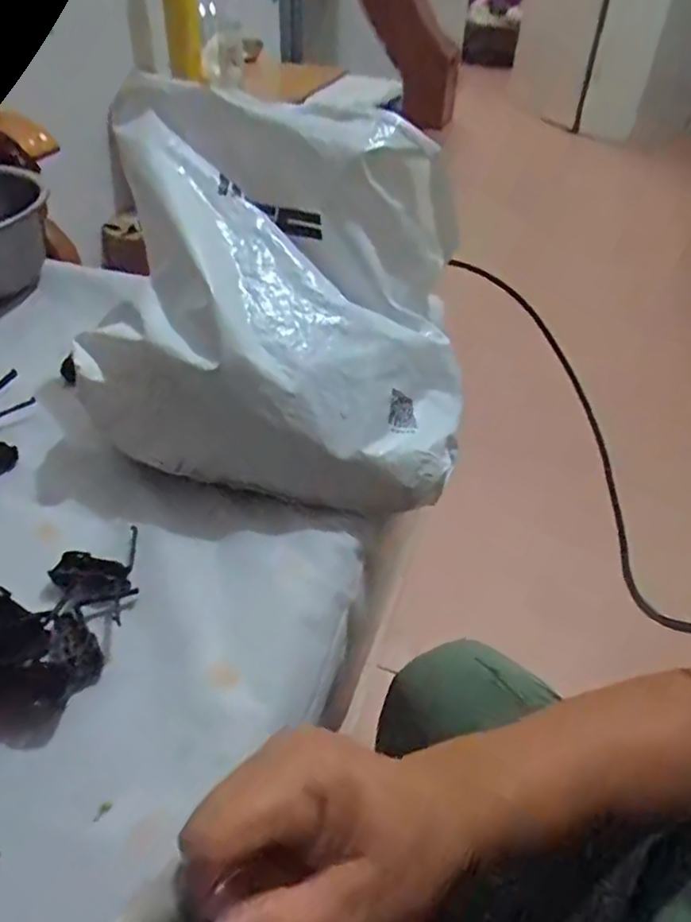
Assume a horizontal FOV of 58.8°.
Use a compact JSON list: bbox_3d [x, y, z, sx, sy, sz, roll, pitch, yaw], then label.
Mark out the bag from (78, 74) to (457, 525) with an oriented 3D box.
[{"bbox_3d":[-0.046,-0.128,0.469,0.264,0.214,0.240,6,42,3],"label":"bag"}]

